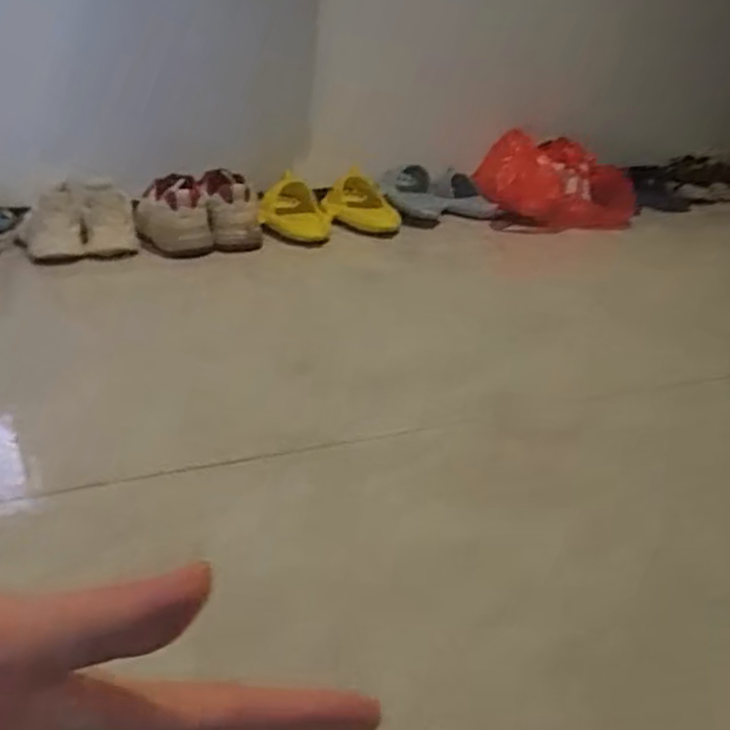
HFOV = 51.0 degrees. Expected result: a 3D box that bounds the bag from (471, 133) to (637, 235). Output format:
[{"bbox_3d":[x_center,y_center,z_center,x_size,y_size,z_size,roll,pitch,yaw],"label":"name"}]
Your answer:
[{"bbox_3d":[0.376,-0.350,1.508,0.307,0.148,0.229,8,27,14],"label":"bag"}]

